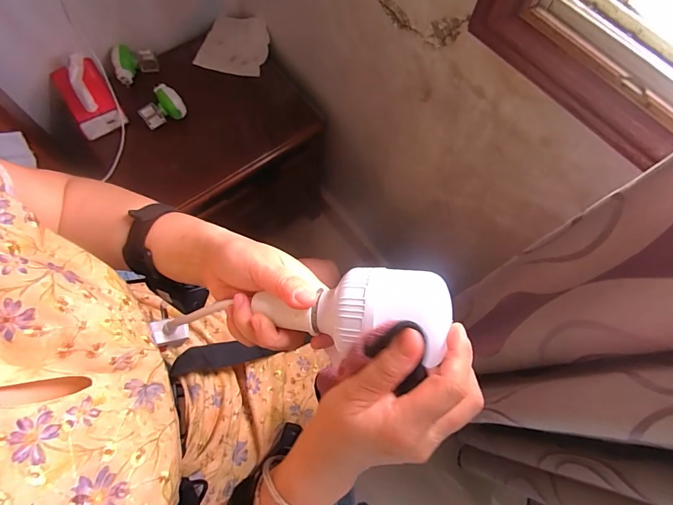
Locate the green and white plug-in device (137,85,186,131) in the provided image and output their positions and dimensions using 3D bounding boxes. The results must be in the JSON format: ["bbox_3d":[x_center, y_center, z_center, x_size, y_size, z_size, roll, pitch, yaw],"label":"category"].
[{"bbox_3d":[-0.364,-0.300,0.791,0.087,0.042,0.078,-36,75,-12],"label":"green and white plug-in device"}]

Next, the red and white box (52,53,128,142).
[{"bbox_3d":[-0.500,-0.317,0.762,0.092,0.079,0.154,-31,74,-10],"label":"red and white box"}]

